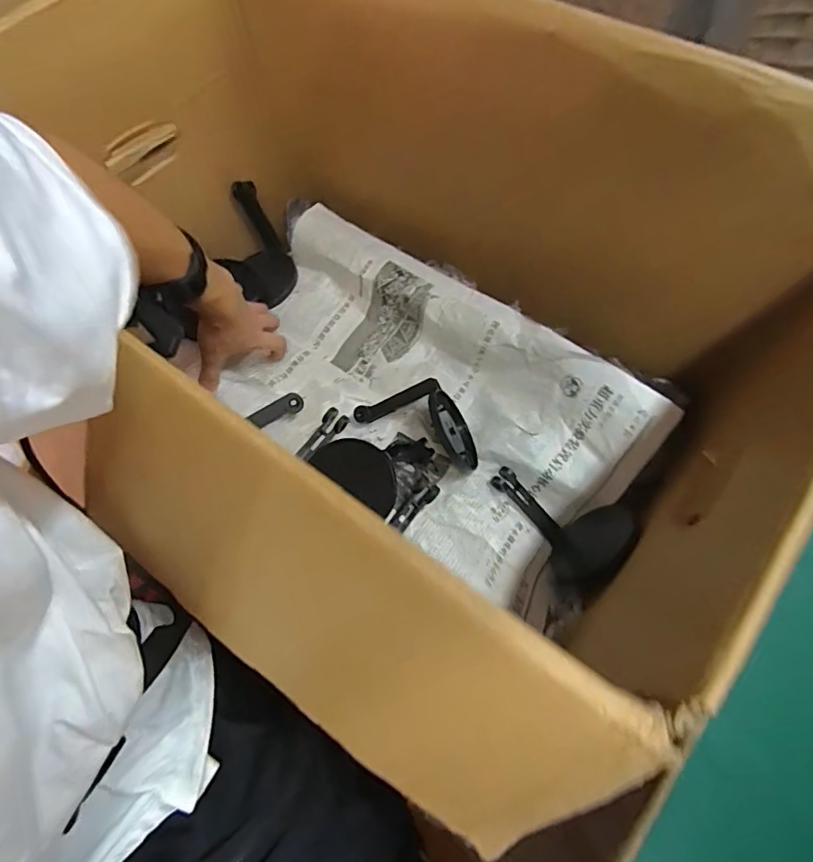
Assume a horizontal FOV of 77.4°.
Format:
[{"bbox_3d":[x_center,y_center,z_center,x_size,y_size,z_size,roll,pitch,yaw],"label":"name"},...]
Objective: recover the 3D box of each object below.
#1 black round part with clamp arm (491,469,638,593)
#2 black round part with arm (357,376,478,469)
[{"bbox_3d":[0.180,0.093,0.566,0.102,0.087,0.156,-27,69,-9],"label":"black round part with clamp arm"},{"bbox_3d":[0.022,-0.018,0.608,0.155,0.051,0.074,26,71,13],"label":"black round part with arm"}]

